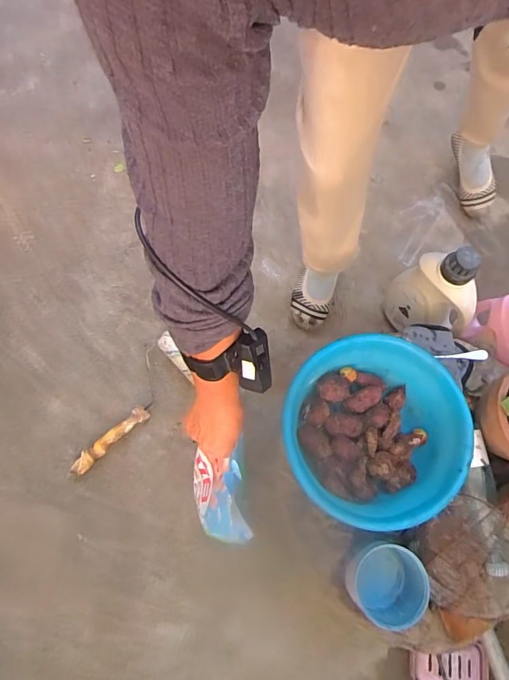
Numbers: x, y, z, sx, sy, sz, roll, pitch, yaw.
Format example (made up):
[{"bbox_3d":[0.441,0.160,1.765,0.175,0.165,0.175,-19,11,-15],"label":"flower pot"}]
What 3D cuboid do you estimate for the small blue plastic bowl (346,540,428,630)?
[{"bbox_3d":[0.197,0.370,0.651,0.106,0.078,0.108,0,71,1],"label":"small blue plastic bowl"}]

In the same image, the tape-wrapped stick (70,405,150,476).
[{"bbox_3d":[-0.321,0.222,0.938,0.198,0.032,0.032,-42,76,-12],"label":"tape-wrapped stick"}]

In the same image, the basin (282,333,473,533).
[{"bbox_3d":[0.194,0.149,0.701,0.278,0.108,0.271,0,71,0],"label":"basin"}]

